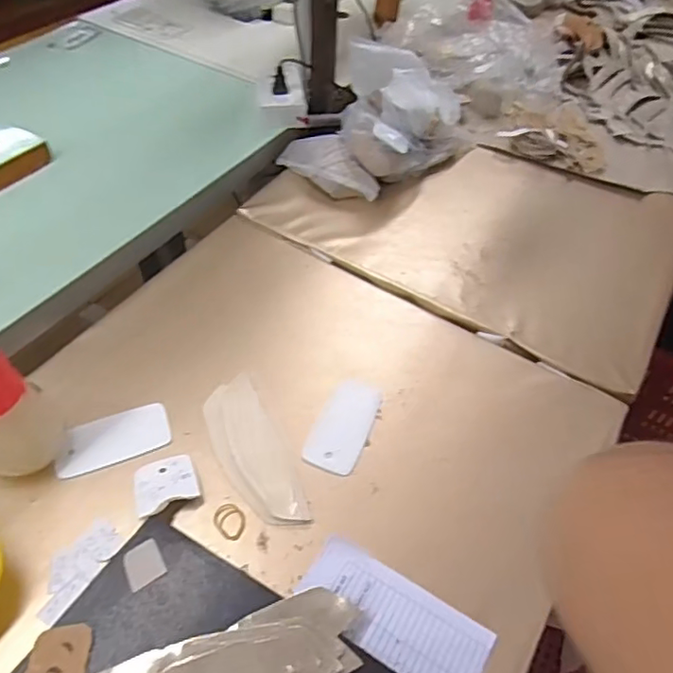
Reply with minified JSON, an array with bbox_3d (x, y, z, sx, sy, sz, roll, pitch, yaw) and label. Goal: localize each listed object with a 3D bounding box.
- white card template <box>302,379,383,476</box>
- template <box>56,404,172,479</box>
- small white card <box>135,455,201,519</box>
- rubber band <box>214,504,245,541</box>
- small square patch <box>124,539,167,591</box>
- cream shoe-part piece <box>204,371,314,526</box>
[{"bbox_3d":[0.010,0.086,0.568,0.052,0.004,0.108,23,51,8],"label":"white card template"},{"bbox_3d":[-0.210,0.097,0.543,0.103,0.004,0.048,-19,65,-19],"label":"template"},{"bbox_3d":[-0.150,0.130,0.508,0.052,0.009,0.059,-15,37,-19],"label":"small white card"},{"bbox_3d":[-0.092,0.160,0.500,0.032,0.004,0.025,36,56,24],"label":"rubber band"},{"bbox_3d":[-0.150,0.177,0.448,0.027,0.005,0.032,-22,55,-21],"label":"small square patch"},{"bbox_3d":[-0.079,0.107,0.537,0.059,0.007,0.160,-21,54,-20],"label":"cream shoe-part piece"}]

